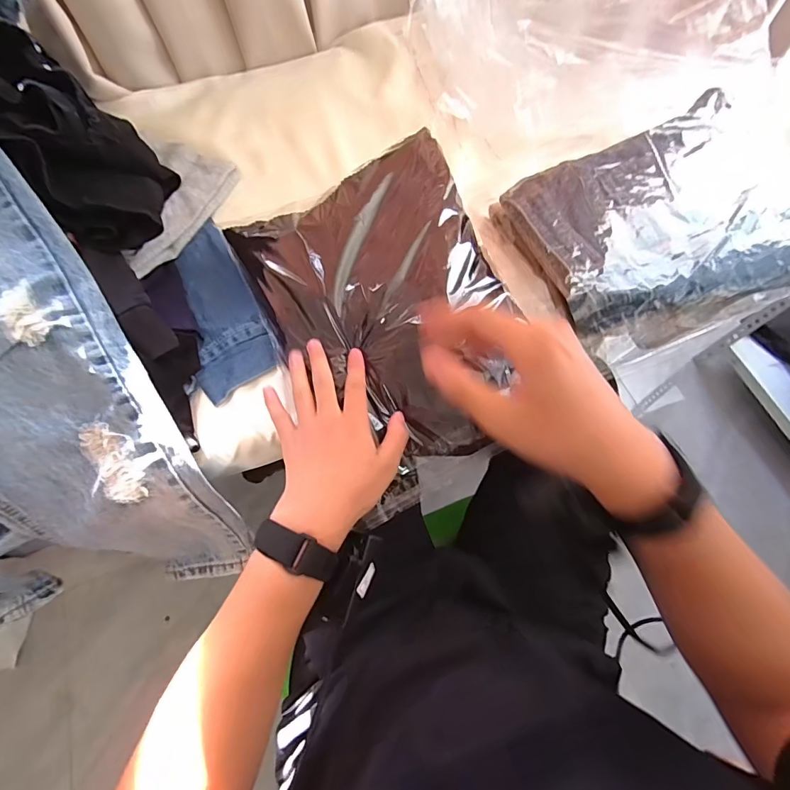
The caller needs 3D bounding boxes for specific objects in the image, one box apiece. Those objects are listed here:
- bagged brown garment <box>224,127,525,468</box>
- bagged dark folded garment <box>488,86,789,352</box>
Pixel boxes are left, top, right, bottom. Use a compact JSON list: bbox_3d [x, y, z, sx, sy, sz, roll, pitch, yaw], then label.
[{"bbox_3d":[-0.005,-0.094,0.423,0.232,0.041,0.321,-28,79,2],"label":"bagged brown garment"},{"bbox_3d":[0.307,-0.188,0.469,0.321,0.063,0.229,-21,74,-6],"label":"bagged dark folded garment"}]

